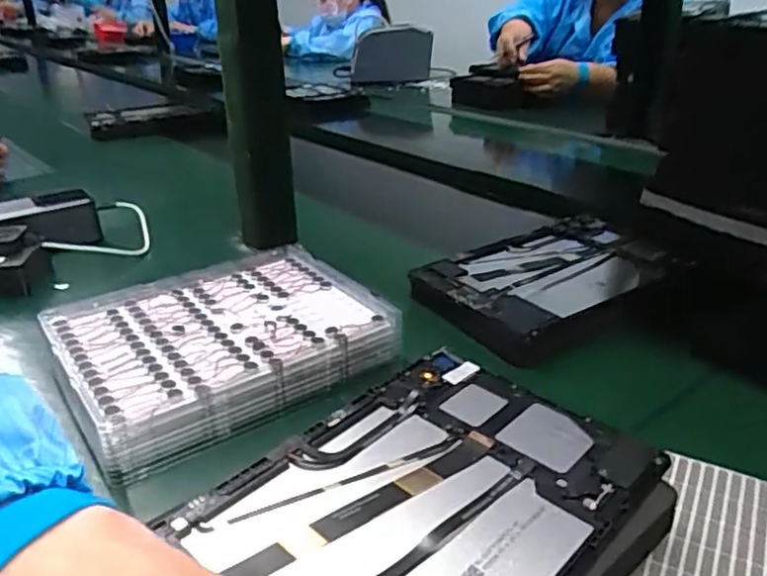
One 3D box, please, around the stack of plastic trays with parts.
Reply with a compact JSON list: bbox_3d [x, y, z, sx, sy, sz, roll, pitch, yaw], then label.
[{"bbox_3d":[-0.116,0.039,0.485,0.218,0.037,0.182,-19,30,-30],"label":"stack of plastic trays with parts"}]

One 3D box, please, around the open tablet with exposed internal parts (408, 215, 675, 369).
[{"bbox_3d":[0.152,-0.012,0.603,0.232,0.024,0.152,-20,33,-33],"label":"open tablet with exposed internal parts"}]

